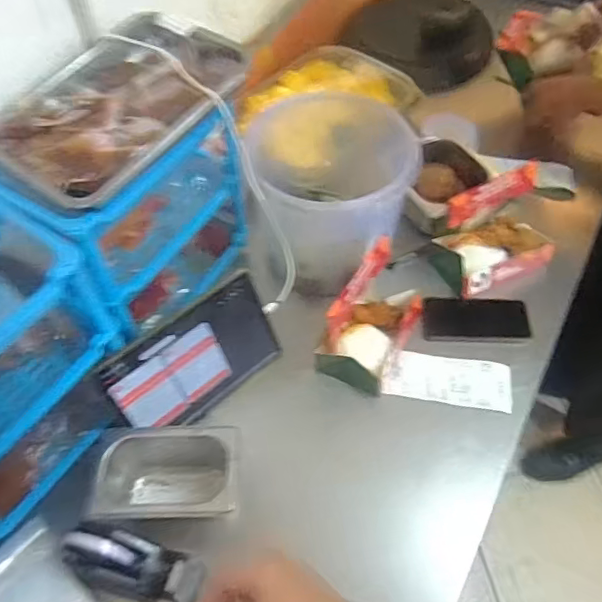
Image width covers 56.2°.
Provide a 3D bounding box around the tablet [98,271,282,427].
[{"bbox_3d":[-0.141,0.084,0.798,0.239,0.157,0.014,-38,35,-20],"label":"tablet"}]

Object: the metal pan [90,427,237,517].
[{"bbox_3d":[-0.168,0.232,0.730,0.179,0.113,0.109,-3,55,0],"label":"metal pan"}]

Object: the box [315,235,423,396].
[{"bbox_3d":[0.109,0.019,0.842,0.105,0.156,0.187,24,59,17],"label":"box"}]

